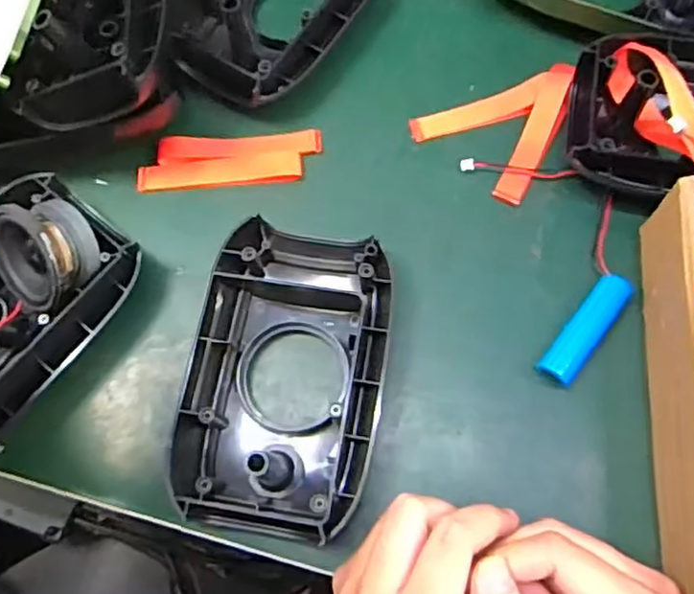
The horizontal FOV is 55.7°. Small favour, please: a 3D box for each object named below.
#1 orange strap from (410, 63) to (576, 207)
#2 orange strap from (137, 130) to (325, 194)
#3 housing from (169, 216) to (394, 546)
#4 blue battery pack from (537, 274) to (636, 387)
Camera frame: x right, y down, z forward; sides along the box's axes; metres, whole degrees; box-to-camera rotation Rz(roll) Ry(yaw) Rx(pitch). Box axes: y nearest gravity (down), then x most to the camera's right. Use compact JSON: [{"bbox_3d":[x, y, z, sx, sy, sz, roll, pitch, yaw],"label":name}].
[{"bbox_3d":[0.088,-0.112,0.400,0.079,0.017,0.088,27,75,10],"label":"orange strap"},{"bbox_3d":[-0.073,-0.085,0.406,0.111,0.005,0.033,-3,72,1],"label":"orange strap"},{"bbox_3d":[-0.032,0.041,0.342,0.100,0.035,0.153,9,72,4],"label":"housing"},{"bbox_3d":[0.129,0.018,0.355,0.019,0.014,0.069,37,76,12],"label":"blue battery pack"}]

